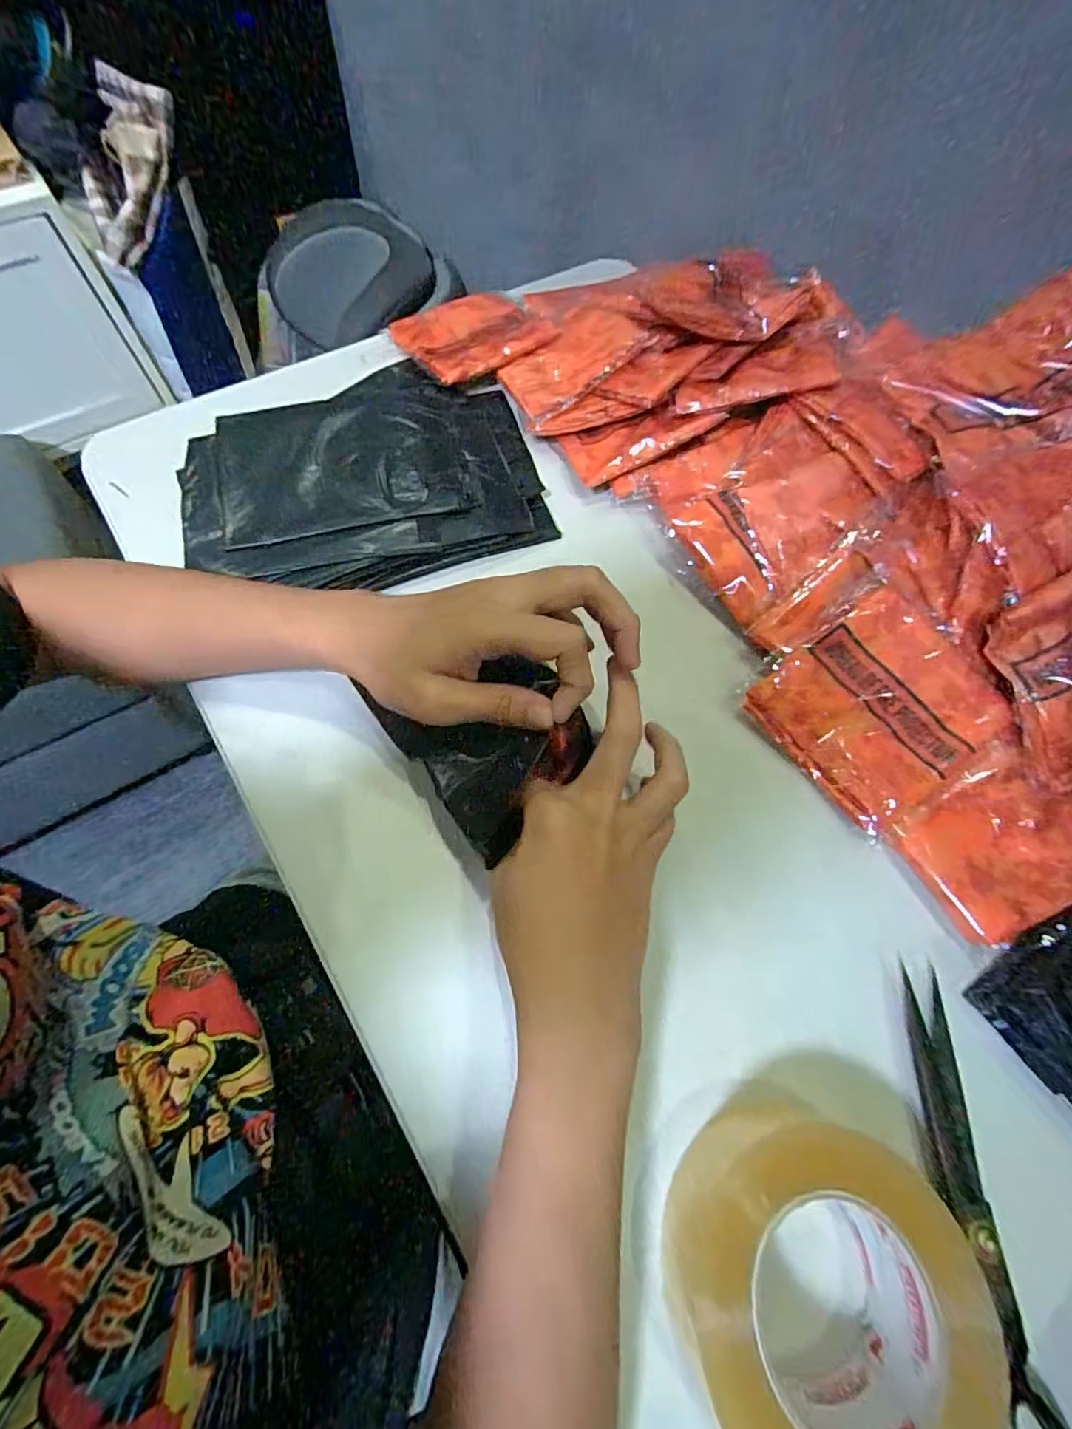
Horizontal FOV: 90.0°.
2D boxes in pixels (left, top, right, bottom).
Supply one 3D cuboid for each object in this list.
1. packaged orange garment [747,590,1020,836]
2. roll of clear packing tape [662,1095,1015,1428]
[{"bbox_3d":[0.224,-0.006,0.354,0.121,0.019,0.122,-40,82,6],"label":"packaged orange garment"},{"bbox_3d":[0.126,0.250,0.232,0.120,0.061,0.121,1,66,-3],"label":"roll of clear packing tape"}]

